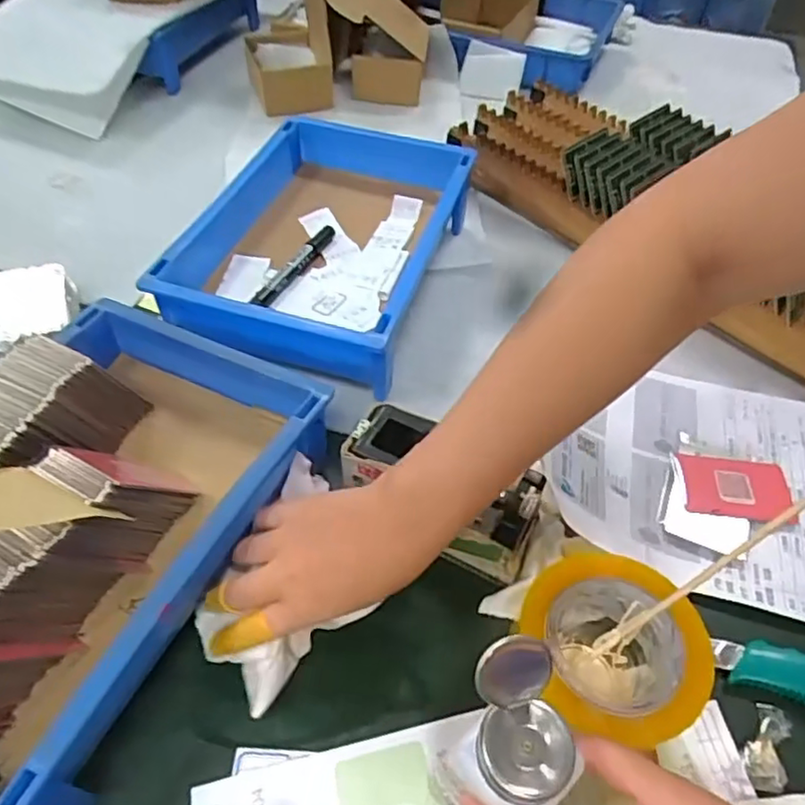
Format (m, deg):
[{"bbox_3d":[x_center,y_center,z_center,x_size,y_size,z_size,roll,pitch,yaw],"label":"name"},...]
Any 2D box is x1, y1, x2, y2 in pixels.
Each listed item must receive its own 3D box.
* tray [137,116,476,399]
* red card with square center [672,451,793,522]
[{"bbox_3d":[-0.077,-0.151,0.625,0.224,0.097,0.299,15,50,10],"label":"tray"},{"bbox_3d":[0.262,0.068,0.498,0.084,0.010,0.054,8,51,3],"label":"red card with square center"}]

